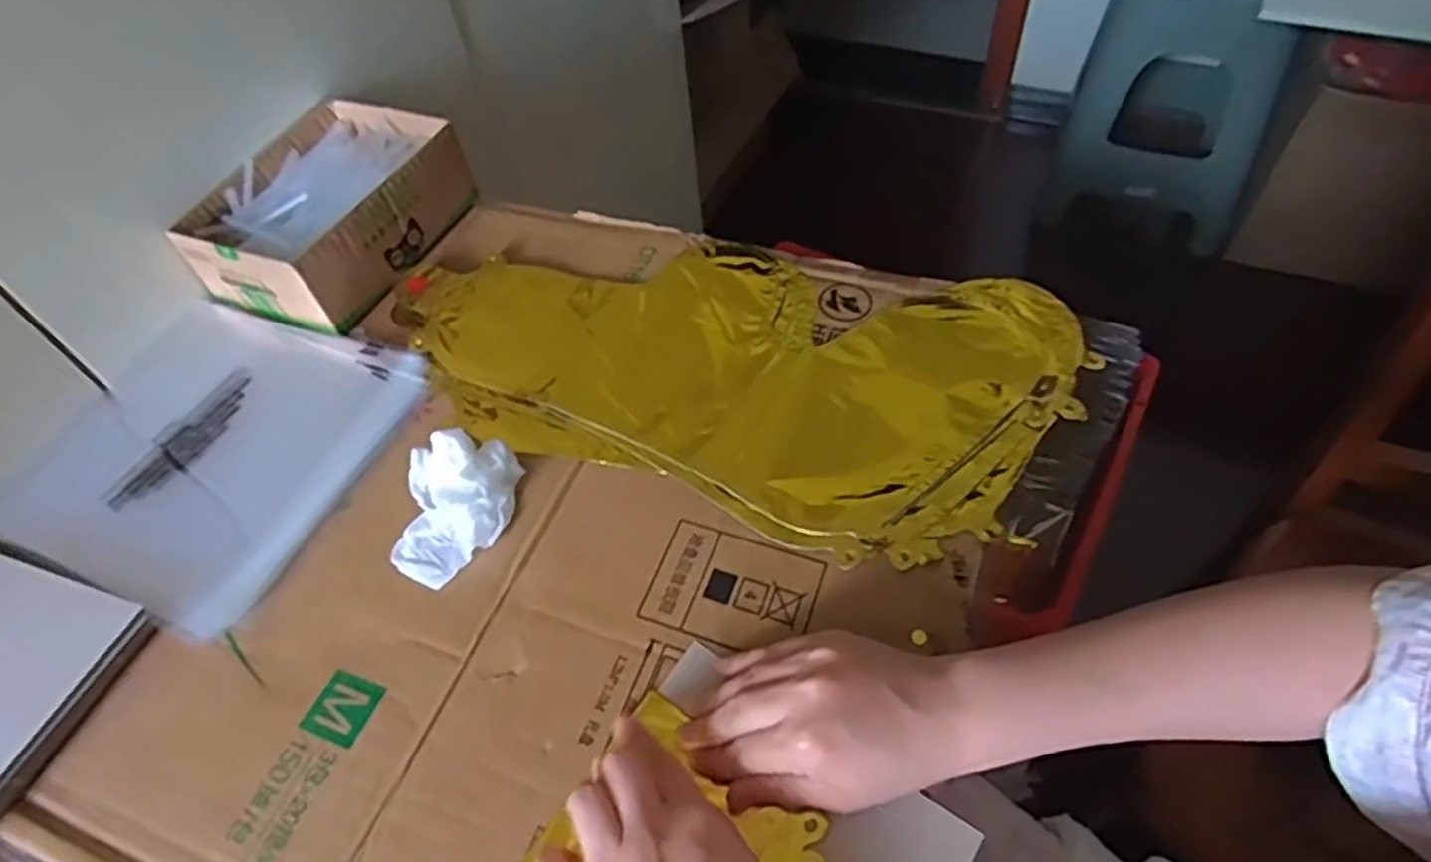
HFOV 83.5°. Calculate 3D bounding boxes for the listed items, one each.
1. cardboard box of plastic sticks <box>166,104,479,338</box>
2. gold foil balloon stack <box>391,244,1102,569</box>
[{"bbox_3d":[-0.292,-0.170,0.618,0.137,0.066,0.189,17,56,17],"label":"cardboard box of plastic sticks"},{"bbox_3d":[0.006,-0.059,0.547,0.440,0.017,0.234,18,56,18],"label":"gold foil balloon stack"}]

